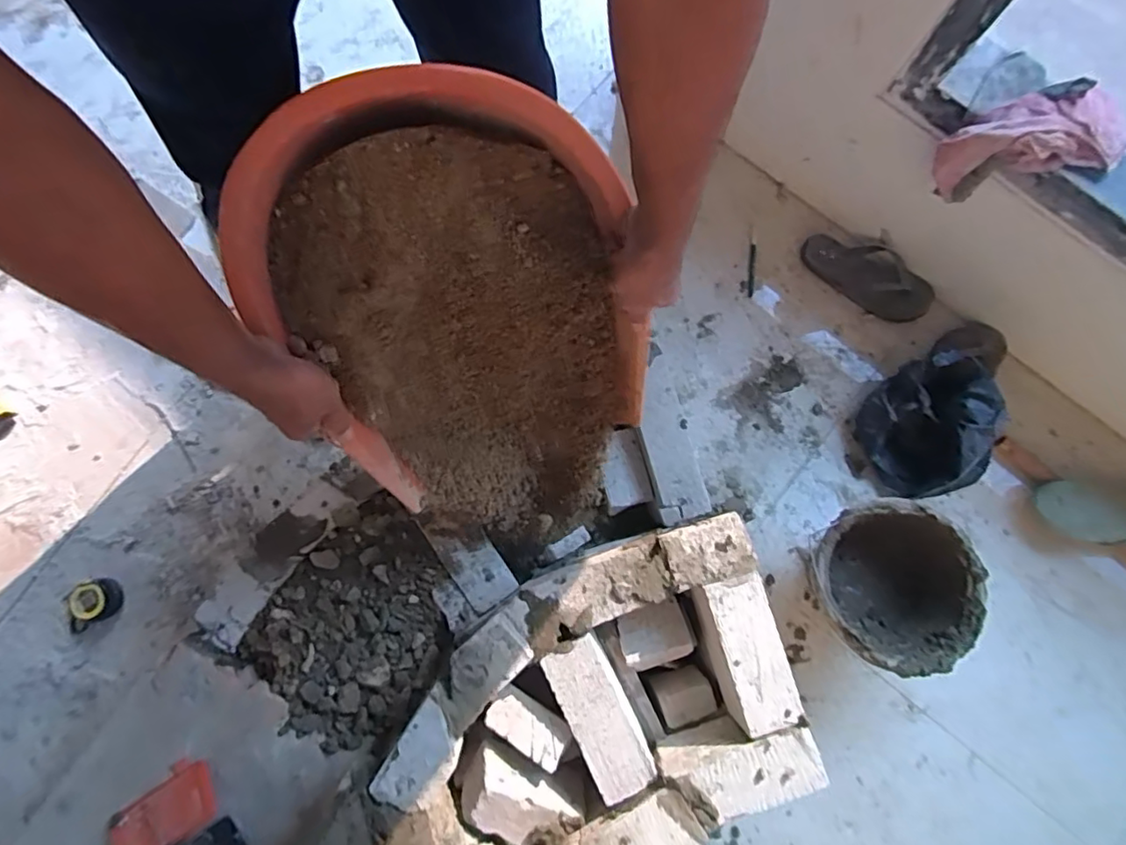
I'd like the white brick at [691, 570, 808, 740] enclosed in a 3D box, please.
[{"bbox_3d":[0.236,0.296,0.771,0.084,0.082,0.186,-17,81,-5],"label":"white brick"}]

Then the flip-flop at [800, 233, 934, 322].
[{"bbox_3d":[0.593,-0.290,1.145,0.260,0.041,0.120,33,79,5],"label":"flip-flop"}]

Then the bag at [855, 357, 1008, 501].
[{"bbox_3d":[0.641,0.012,1.026,0.182,0.152,0.221,-17,79,-5],"label":"bag"}]

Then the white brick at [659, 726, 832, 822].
[{"bbox_3d":[0.219,0.432,0.731,0.184,0.062,0.074,-13,80,-5],"label":"white brick"}]

